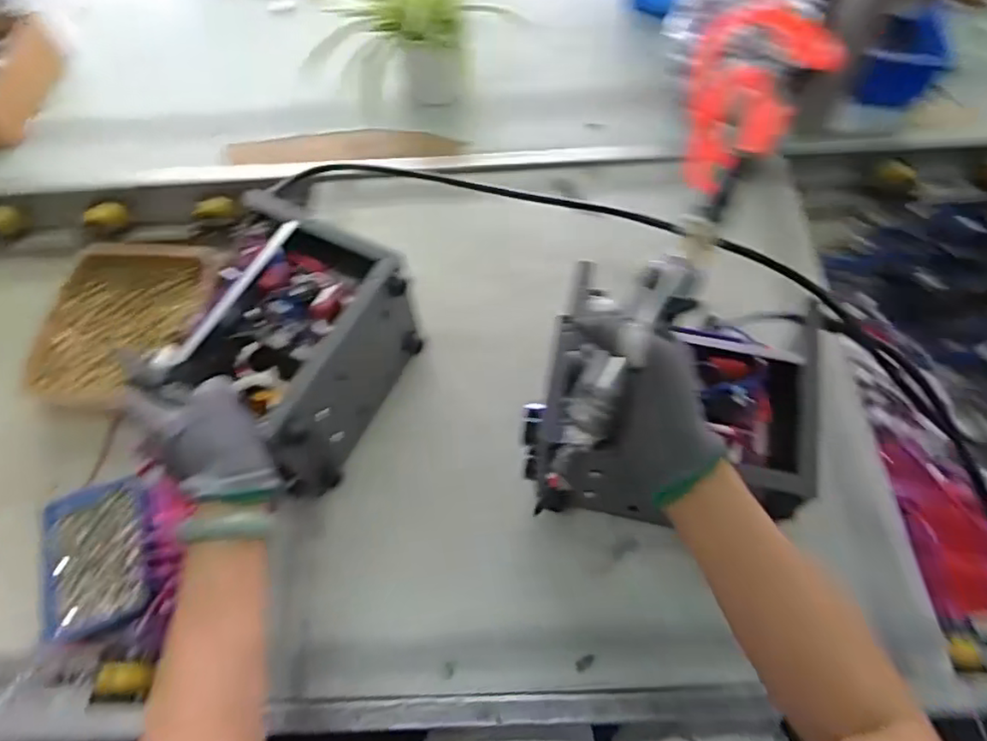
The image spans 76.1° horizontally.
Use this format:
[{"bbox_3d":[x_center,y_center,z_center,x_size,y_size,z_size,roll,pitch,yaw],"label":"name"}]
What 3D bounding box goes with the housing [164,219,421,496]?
[{"bbox_3d":[-0.179,-0.015,0.610,0.129,0.137,0.209,23,66,14],"label":"housing"}]

